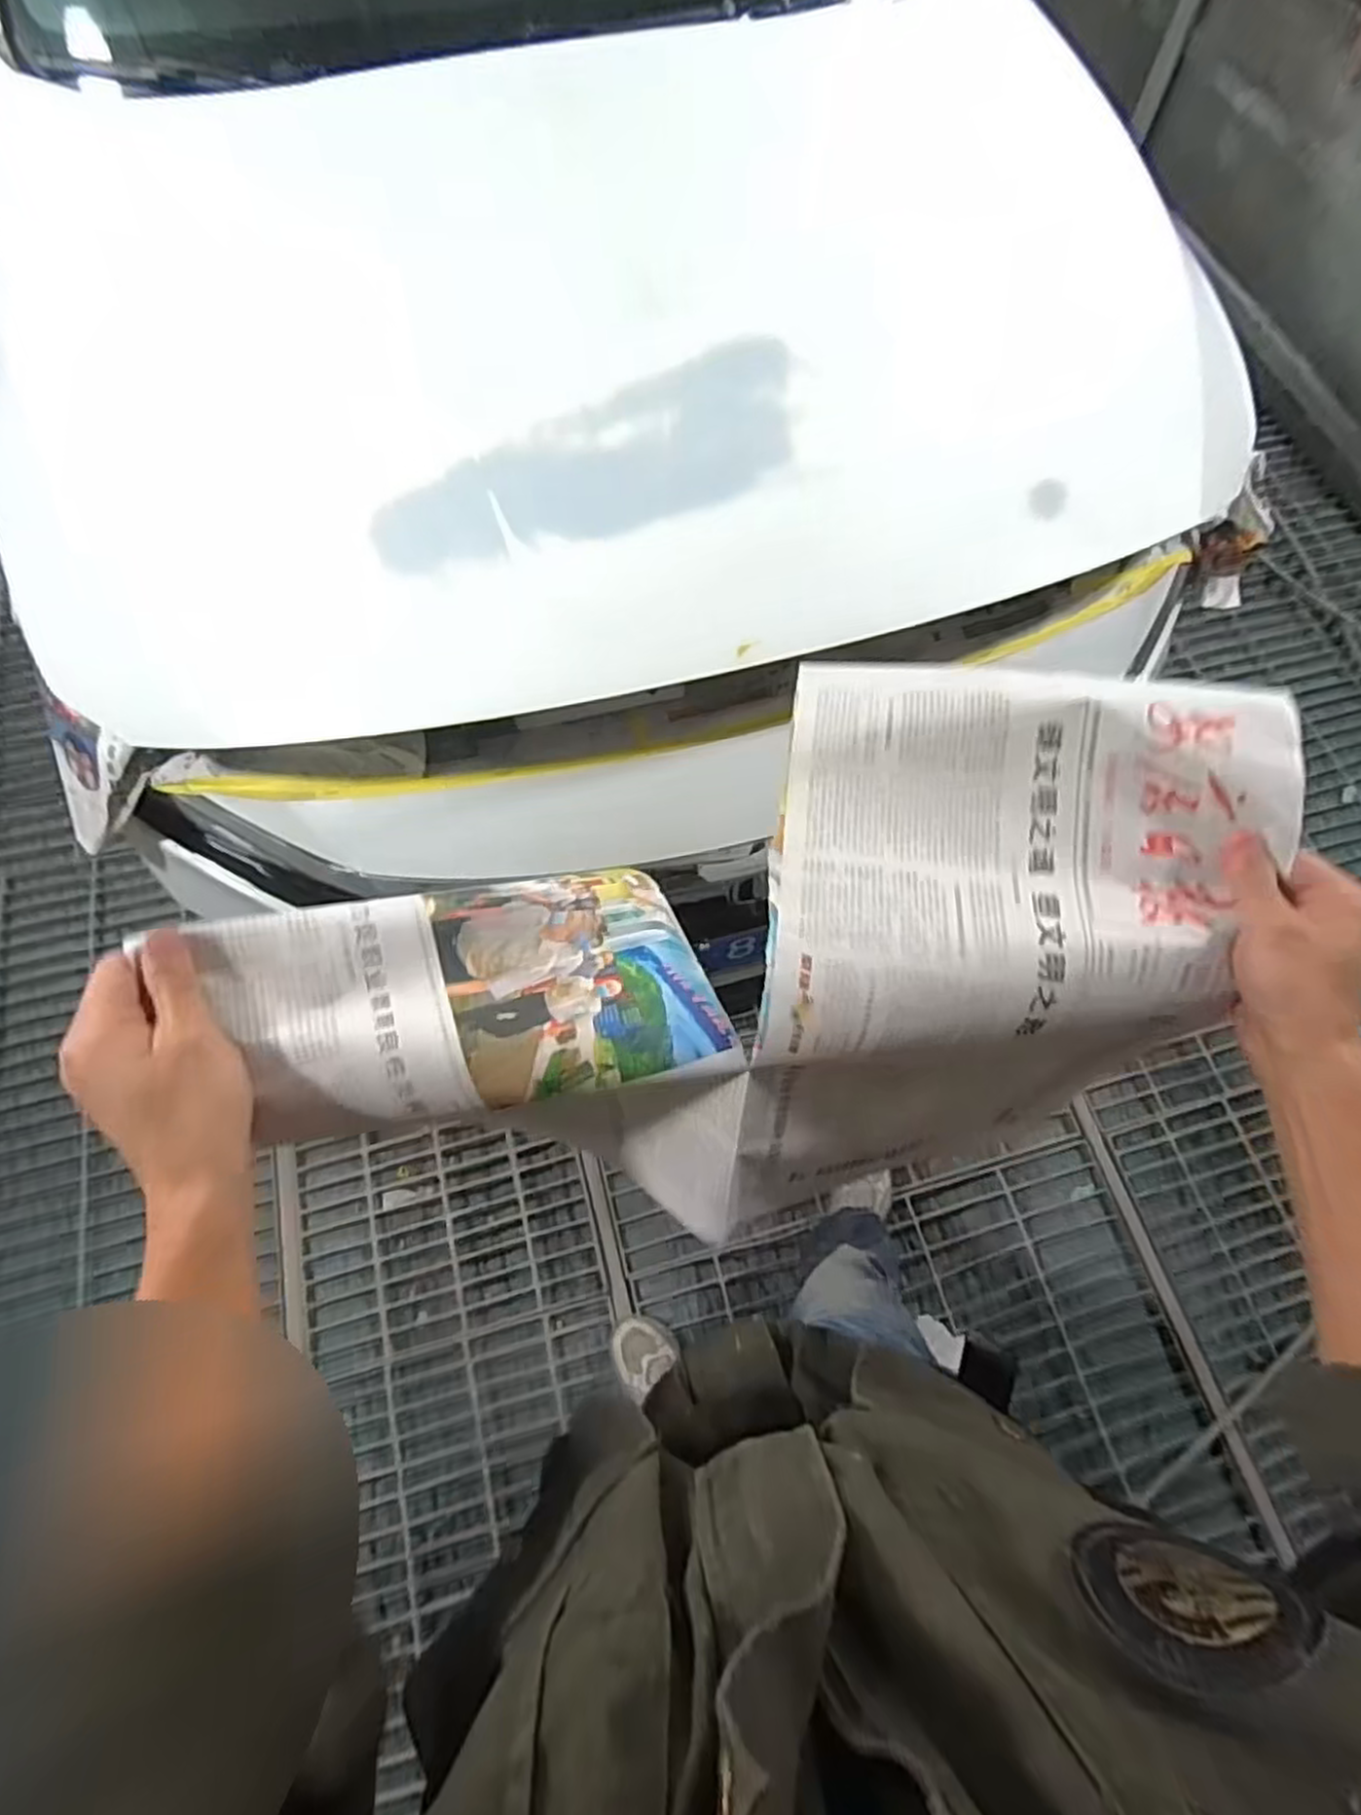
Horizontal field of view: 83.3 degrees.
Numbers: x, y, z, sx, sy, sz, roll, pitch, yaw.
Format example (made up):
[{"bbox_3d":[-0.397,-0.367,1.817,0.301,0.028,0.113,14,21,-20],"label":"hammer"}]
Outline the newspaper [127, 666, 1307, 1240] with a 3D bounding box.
[{"bbox_3d":[0.058,0.032,0.463,0.544,0.175,0.253,-14,68,-6],"label":"newspaper"}]

